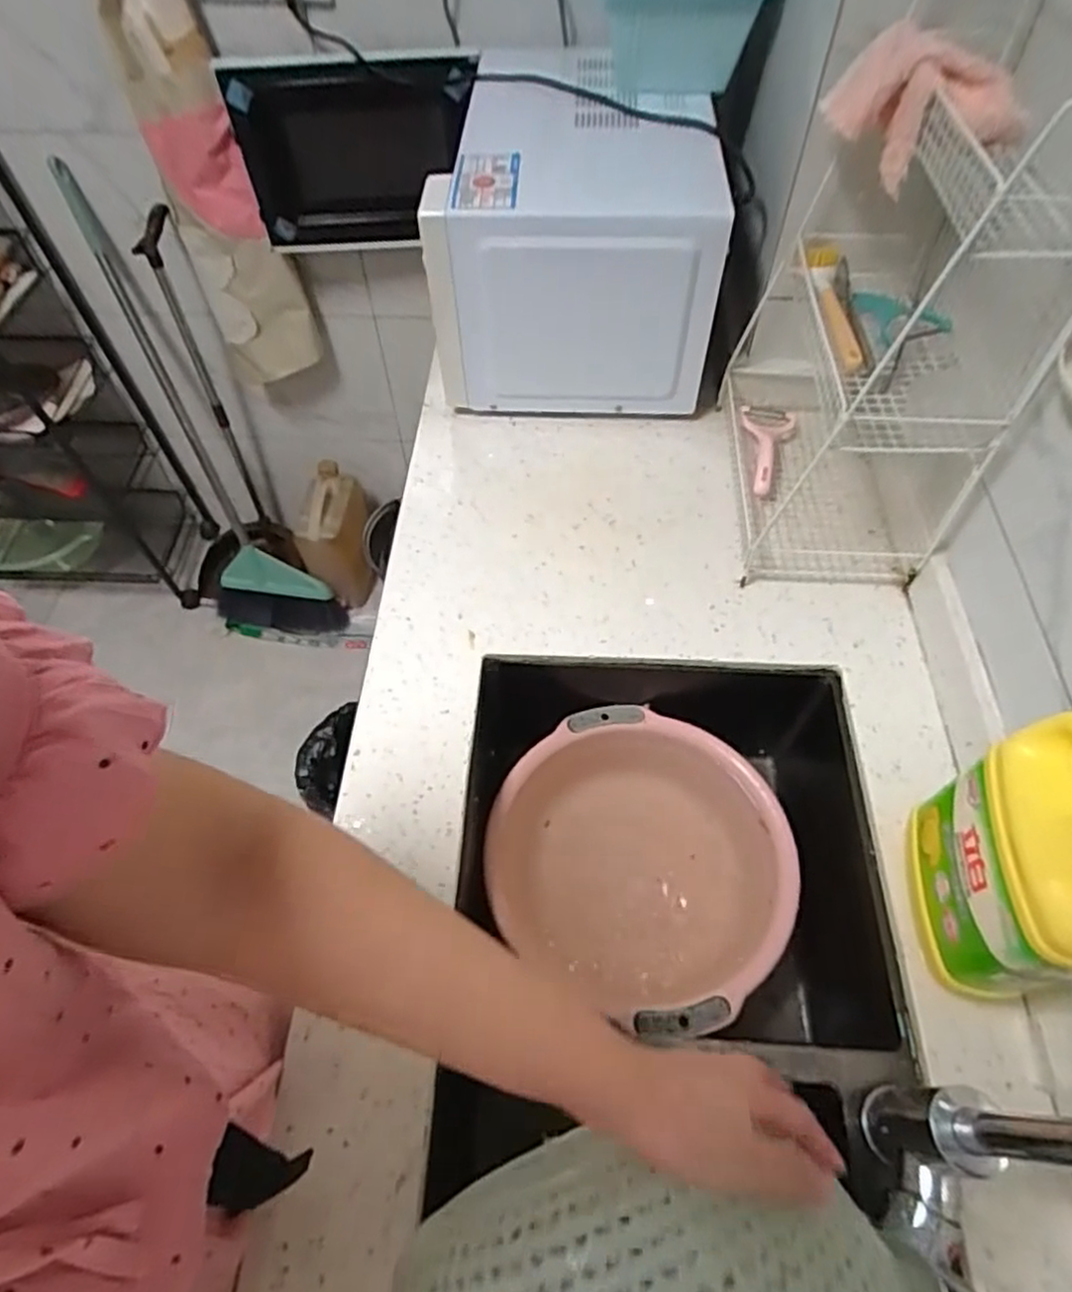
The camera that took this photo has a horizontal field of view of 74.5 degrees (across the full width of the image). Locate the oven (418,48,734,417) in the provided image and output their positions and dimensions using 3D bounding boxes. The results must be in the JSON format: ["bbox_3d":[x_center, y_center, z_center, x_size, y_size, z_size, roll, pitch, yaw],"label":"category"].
[{"bbox_3d":[0.051,-0.529,0.927,0.326,0.283,0.399,2,57,2],"label":"oven"}]

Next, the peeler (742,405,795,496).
[{"bbox_3d":[0.275,-0.241,0.858,0.063,0.028,0.152,14,58,10],"label":"peeler"}]

